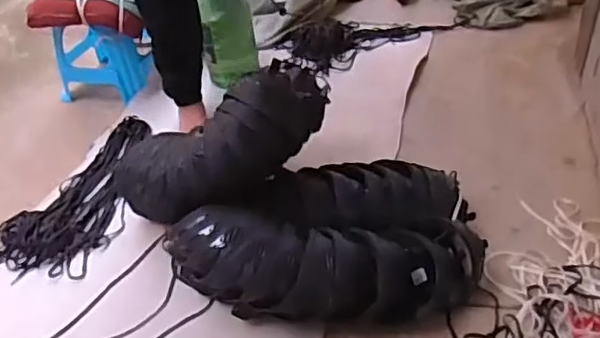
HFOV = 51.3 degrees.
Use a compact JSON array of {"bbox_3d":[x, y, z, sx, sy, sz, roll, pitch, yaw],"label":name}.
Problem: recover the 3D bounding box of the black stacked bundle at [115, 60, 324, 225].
[{"bbox_3d":[-0.145,-0.047,1.189,0.434,0.178,0.169,-28,33,17],"label":"black stacked bundle"}]

